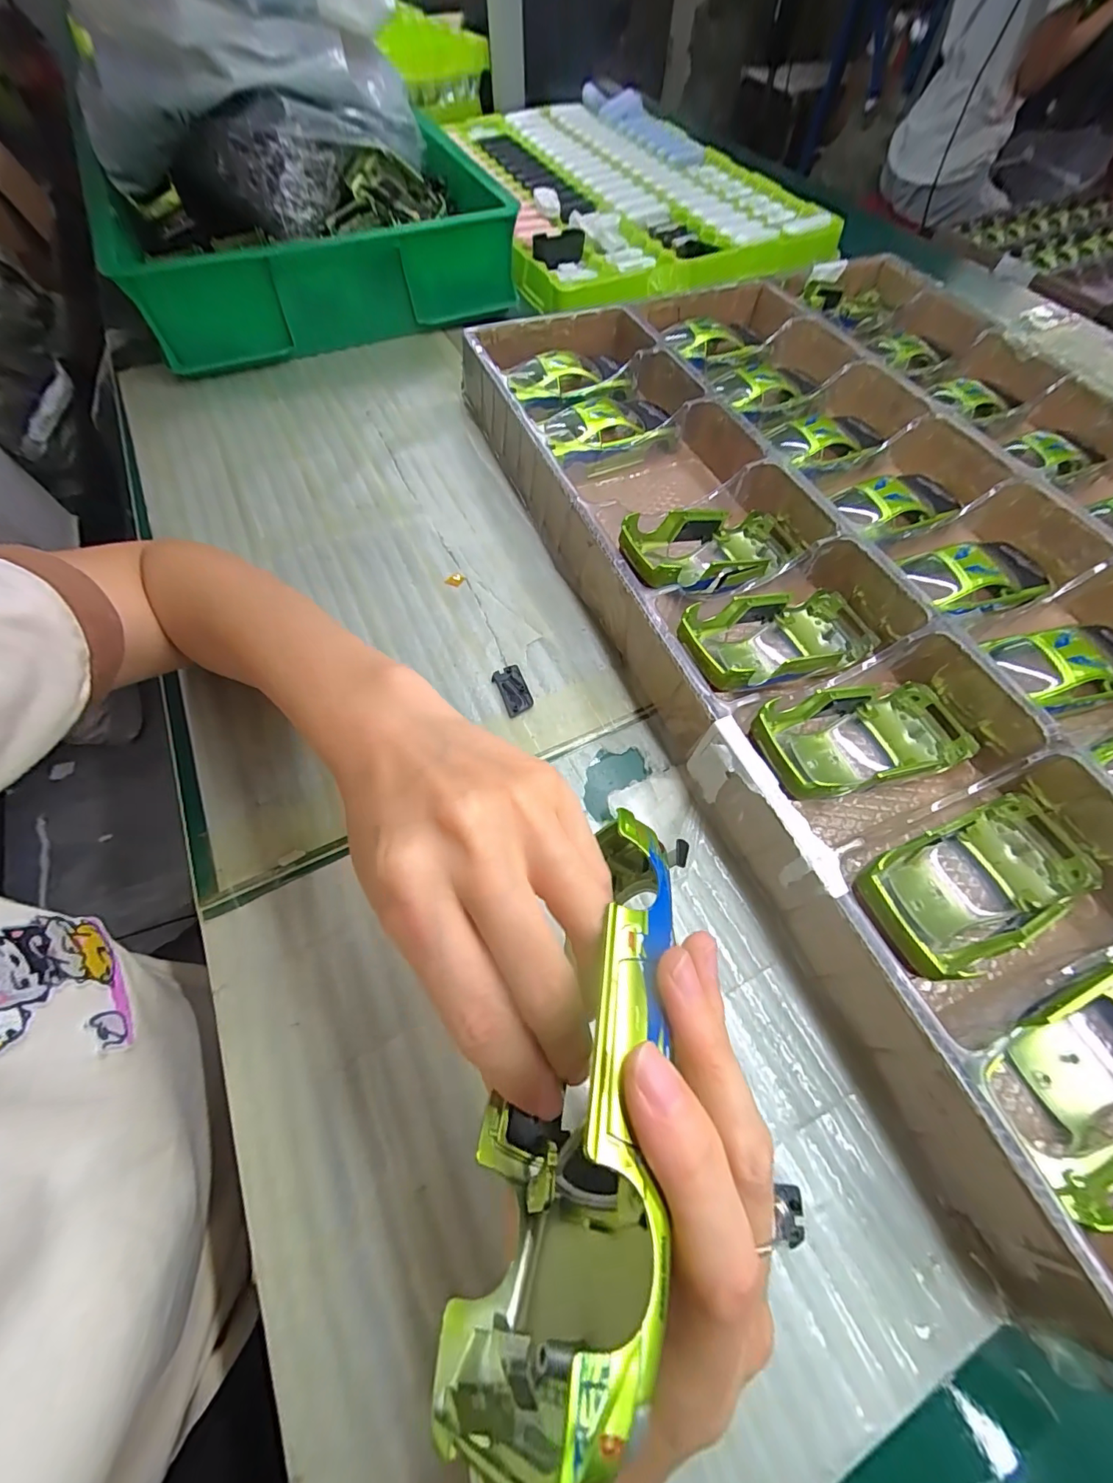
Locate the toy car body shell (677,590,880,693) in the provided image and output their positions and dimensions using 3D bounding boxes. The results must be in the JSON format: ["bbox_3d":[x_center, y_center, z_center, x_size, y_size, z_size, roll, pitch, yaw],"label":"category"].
[{"bbox_3d":[0.131,-0.057,0.292,0.134,0.035,0.057,-17,64,-30],"label":"toy car body shell"}]

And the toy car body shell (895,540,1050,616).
[{"bbox_3d":[0.275,-0.110,0.312,0.093,0.022,0.051,-14,64,-8],"label":"toy car body shell"}]

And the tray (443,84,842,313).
[{"bbox_3d":[0.077,-0.759,0.652,0.388,0.033,0.606,-16,64,-9],"label":"tray"}]

